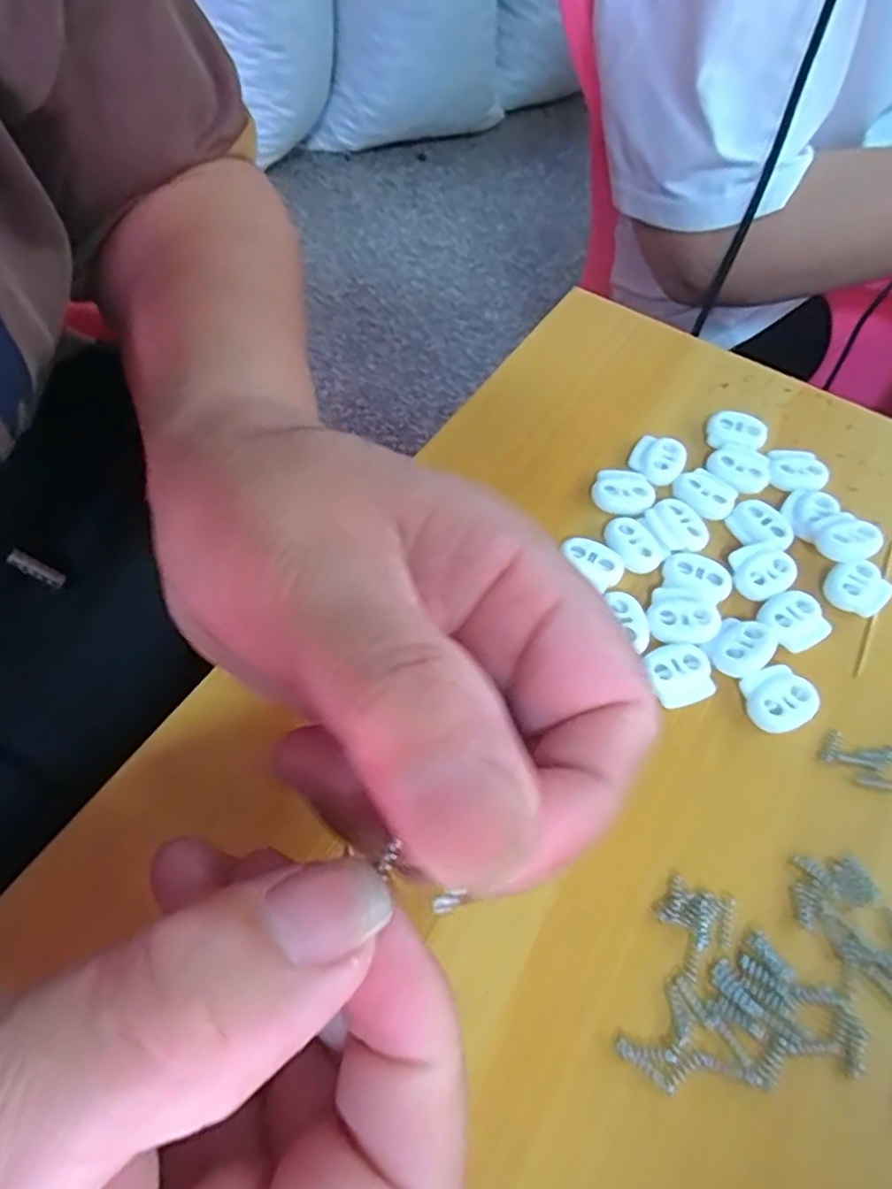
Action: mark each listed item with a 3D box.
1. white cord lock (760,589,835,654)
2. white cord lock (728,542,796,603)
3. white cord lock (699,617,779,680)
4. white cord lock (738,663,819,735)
[{"bbox_3d":[0.110,0.009,0.213,0.022,0.005,0.018,-24,62,-17],"label":"white cord lock"},{"bbox_3d":[0.105,-0.008,0.224,0.020,0.006,0.019,-29,64,-20],"label":"white cord lock"},{"bbox_3d":[0.092,0.016,0.207,0.017,0.005,0.021,41,64,20],"label":"white cord lock"},{"bbox_3d":[0.099,0.031,0.200,0.020,0.007,0.019,-24,62,-17],"label":"white cord lock"}]

